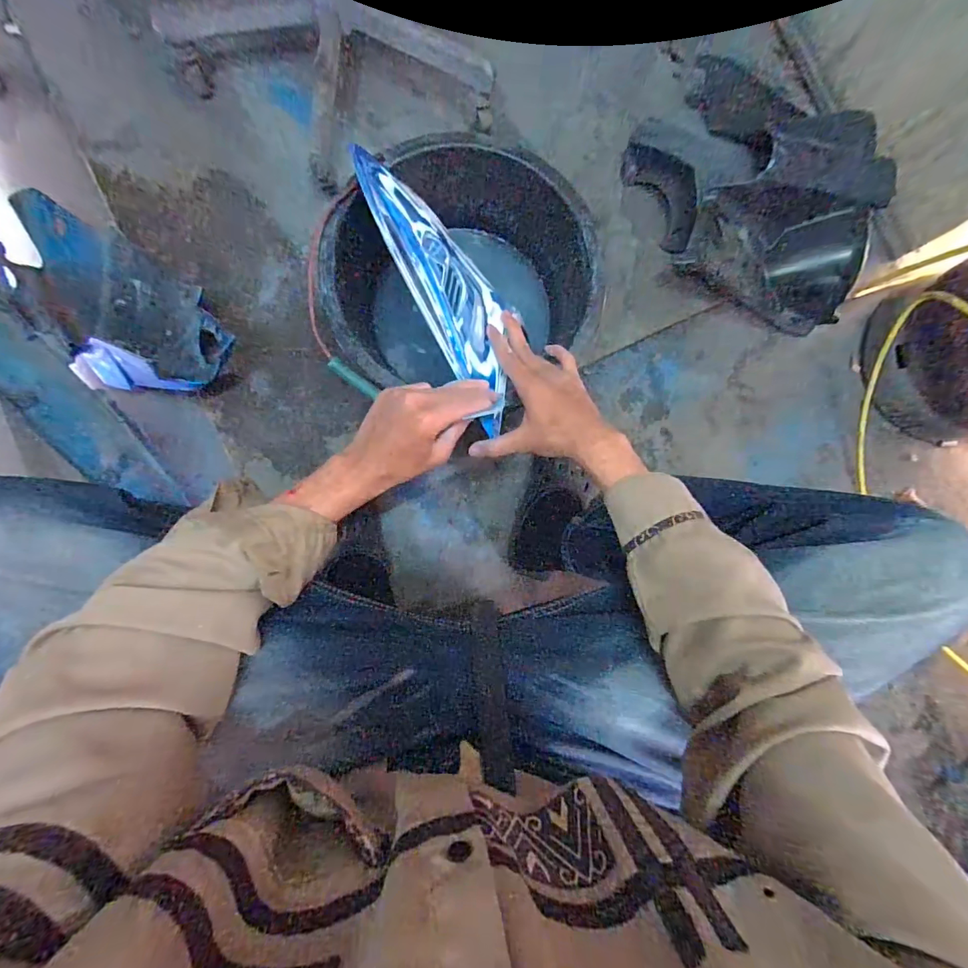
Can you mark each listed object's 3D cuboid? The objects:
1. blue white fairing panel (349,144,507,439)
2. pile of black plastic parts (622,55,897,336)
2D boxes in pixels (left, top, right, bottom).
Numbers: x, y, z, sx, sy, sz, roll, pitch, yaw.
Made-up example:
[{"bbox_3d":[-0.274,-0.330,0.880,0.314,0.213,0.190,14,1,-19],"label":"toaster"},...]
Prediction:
[{"bbox_3d":[-0.041,-0.215,0.503,0.115,0.018,0.314,-37,97,-39],"label":"blue white fairing panel"},{"bbox_3d":[0.449,-0.487,0.776,0.311,0.144,0.489,-32,85,-2],"label":"pile of black plastic parts"}]

